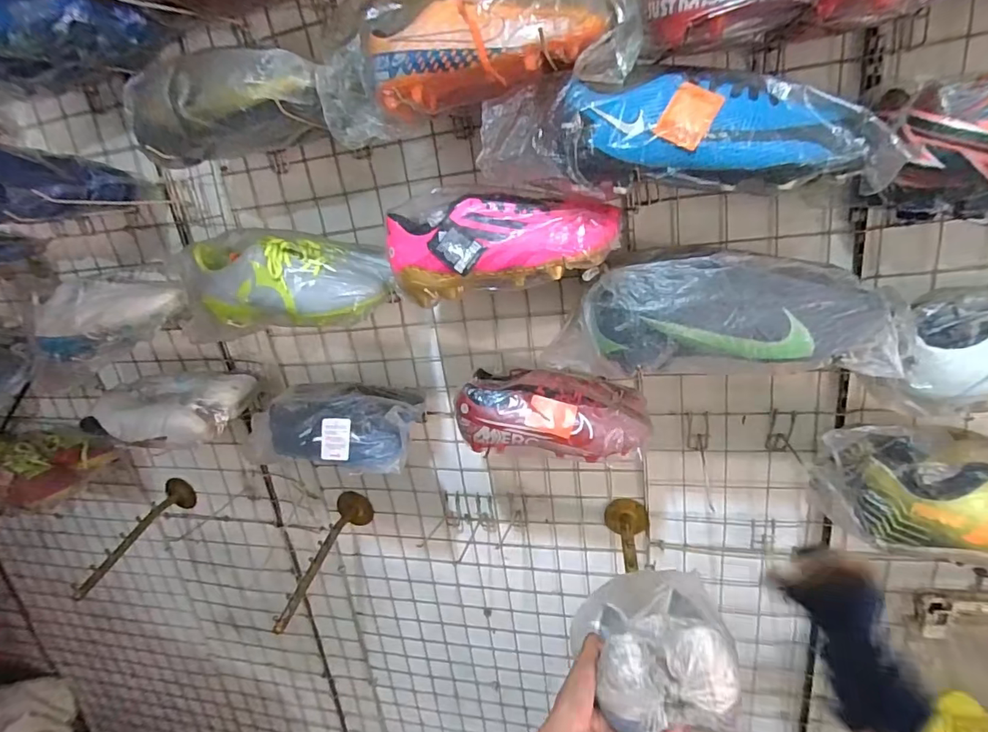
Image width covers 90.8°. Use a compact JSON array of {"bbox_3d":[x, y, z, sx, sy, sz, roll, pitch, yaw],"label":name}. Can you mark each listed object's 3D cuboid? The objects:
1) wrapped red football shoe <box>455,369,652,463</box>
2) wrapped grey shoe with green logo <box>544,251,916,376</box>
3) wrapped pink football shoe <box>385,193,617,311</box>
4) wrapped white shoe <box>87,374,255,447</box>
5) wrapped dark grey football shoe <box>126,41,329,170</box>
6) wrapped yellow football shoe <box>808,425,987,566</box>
[{"bbox_3d":[0.077,0.054,0.626,0.227,0.080,0.116,-3,21,14],"label":"wrapped red football shoe"},{"bbox_3d":[0.226,-0.055,0.499,0.330,0.111,0.080,-3,21,14],"label":"wrapped grey shoe with green logo"},{"bbox_3d":[0.009,-0.137,0.539,0.243,0.095,0.121,-5,20,8],"label":"wrapped pink football shoe"},{"bbox_3d":[-0.524,0.067,0.775,0.242,0.067,0.128,-4,20,11],"label":"wrapped white shoe"},{"bbox_3d":[-0.291,-0.292,0.538,0.226,0.102,0.095,1,21,22],"label":"wrapped dark grey football shoe"},{"bbox_3d":[0.516,0.121,0.503,0.303,0.122,0.117,3,23,29],"label":"wrapped yellow football shoe"}]

